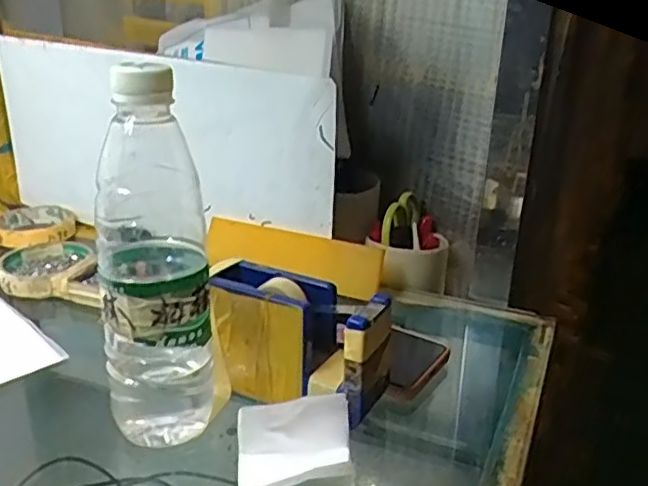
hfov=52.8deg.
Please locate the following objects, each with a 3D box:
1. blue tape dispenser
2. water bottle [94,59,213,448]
[{"bbox_3d":[-0.037,0.059,0.450,0.087,0.074,0.047,10,23,21],"label":"blue tape dispenser"},{"bbox_3d":[-0.098,0.015,0.391,0.068,0.223,0.070,-5,22,-15],"label":"water bottle"}]

